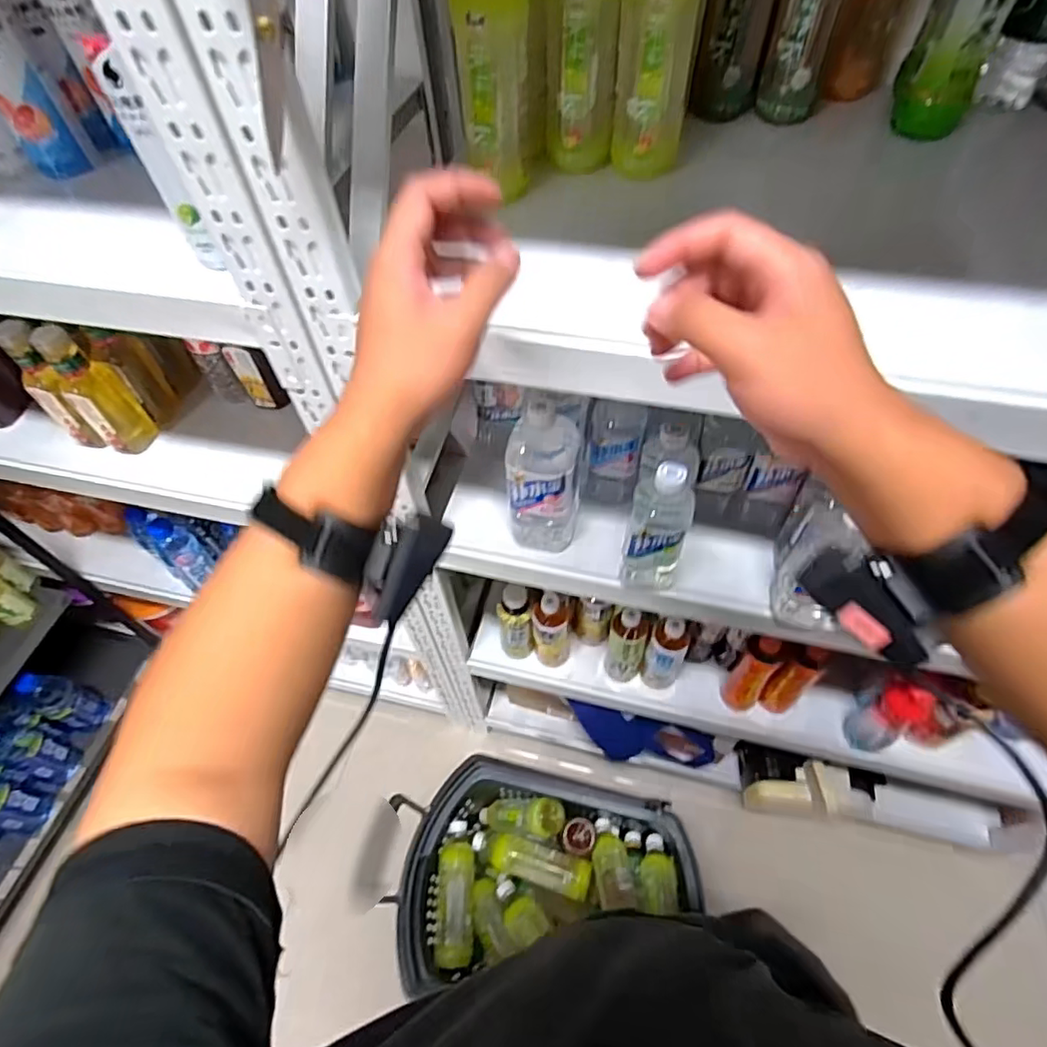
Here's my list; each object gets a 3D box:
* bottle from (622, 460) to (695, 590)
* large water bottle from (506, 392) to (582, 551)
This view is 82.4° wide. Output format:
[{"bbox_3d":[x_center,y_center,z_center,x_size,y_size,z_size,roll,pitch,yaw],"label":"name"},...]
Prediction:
[{"bbox_3d":[0.153,0.011,0.676,0.066,0.199,0.055,11,57,12],"label":"bottle"},{"bbox_3d":[0.025,-0.052,0.717,0.082,0.219,0.078,4,56,8],"label":"large water bottle"}]

